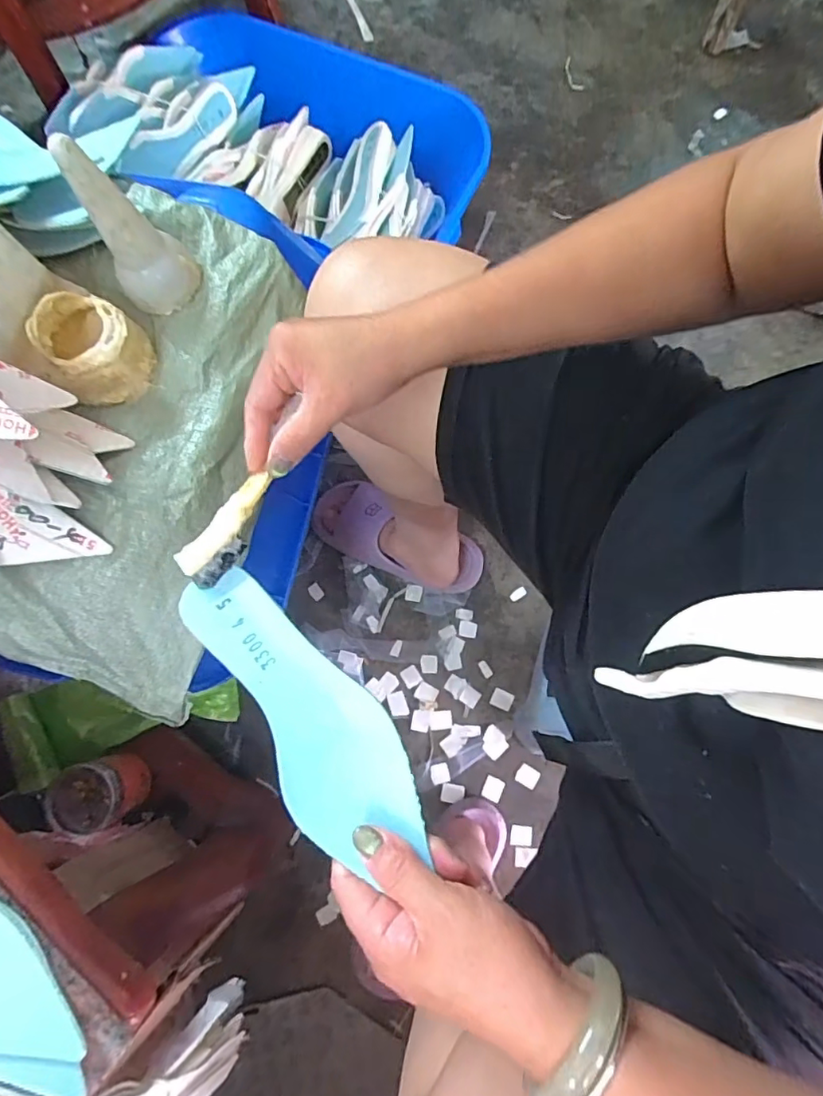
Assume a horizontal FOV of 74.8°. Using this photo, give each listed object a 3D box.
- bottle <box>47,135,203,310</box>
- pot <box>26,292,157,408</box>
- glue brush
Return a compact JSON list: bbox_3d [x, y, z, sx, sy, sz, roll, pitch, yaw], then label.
[{"bbox_3d":[-0.232,-0.265,0.447,0.063,0.130,0.059,-6,77,0],"label":"bottle"},{"bbox_3d":[-0.276,-0.174,0.466,0.084,0.057,0.083,0,77,2],"label":"pot"},{"bbox_3d":[-0.122,-0.014,0.358,0.028,0.016,0.082,35,93,9],"label":"glue brush"}]

